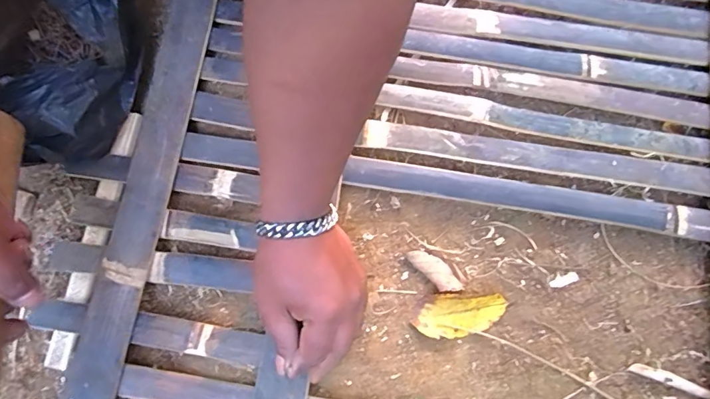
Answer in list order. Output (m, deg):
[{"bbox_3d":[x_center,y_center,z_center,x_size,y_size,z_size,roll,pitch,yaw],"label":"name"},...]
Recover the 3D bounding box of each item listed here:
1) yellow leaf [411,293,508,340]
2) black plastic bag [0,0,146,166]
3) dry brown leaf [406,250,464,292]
[{"bbox_3d":[0.099,0.107,0.420,0.086,0.015,0.038,-3,77,-2],"label":"yellow leaf"},{"bbox_3d":[-0.289,-0.142,0.417,0.145,0.099,0.204,-3,77,-2],"label":"black plastic bag"},{"bbox_3d":[0.076,0.067,0.430,0.022,0.014,0.057,-43,82,-10],"label":"dry brown leaf"}]

